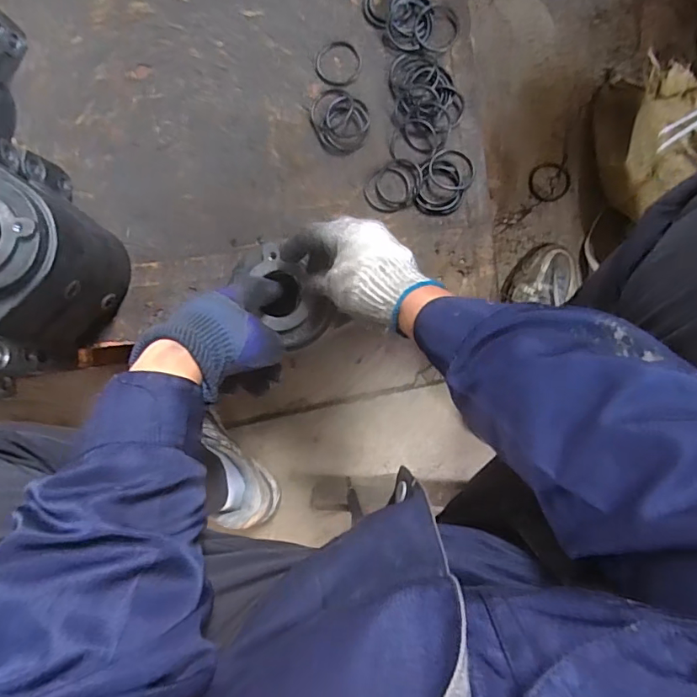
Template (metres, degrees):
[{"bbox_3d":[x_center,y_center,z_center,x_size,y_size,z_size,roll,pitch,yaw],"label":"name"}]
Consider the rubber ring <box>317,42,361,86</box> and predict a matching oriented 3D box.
[{"bbox_3d":[-0.011,-0.333,0.590,0.053,0.004,0.052,0,89,5],"label":"rubber ring"}]

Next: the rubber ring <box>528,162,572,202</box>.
[{"bbox_3d":[0.274,-0.227,0.688,0.054,0.004,0.053,0,88,3],"label":"rubber ring"}]

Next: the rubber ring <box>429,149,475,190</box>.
[{"bbox_3d":[0.117,-0.203,0.572,0.051,0.004,0.045,7,90,5],"label":"rubber ring"}]

